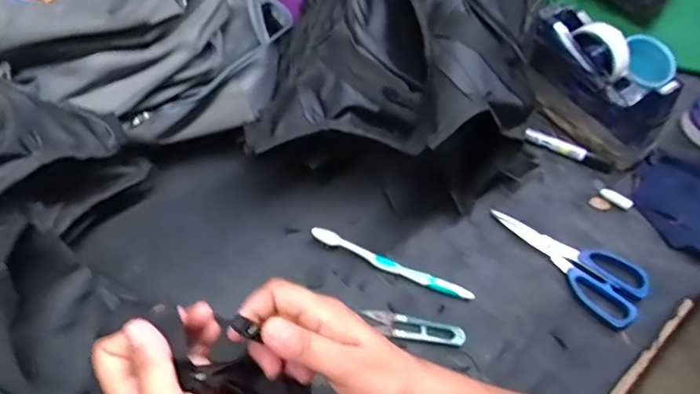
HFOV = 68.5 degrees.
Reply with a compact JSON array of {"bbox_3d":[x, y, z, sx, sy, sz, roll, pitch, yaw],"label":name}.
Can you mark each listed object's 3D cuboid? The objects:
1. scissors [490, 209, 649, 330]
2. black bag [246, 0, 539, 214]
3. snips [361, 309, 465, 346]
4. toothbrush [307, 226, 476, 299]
[{"bbox_3d":[0.238,0.066,0.569,0.173,0.010,0.080,34,59,18],"label":"scissors"},{"bbox_3d":[0.075,-0.159,0.590,0.298,0.195,0.326,11,55,2],"label":"black bag"},{"bbox_3d":[0.063,0.131,0.513,0.101,0.007,0.025,12,55,3],"label":"snips"},{"bbox_3d":[0.044,0.070,0.545,0.179,0.011,0.016,21,56,9],"label":"toothbrush"}]

